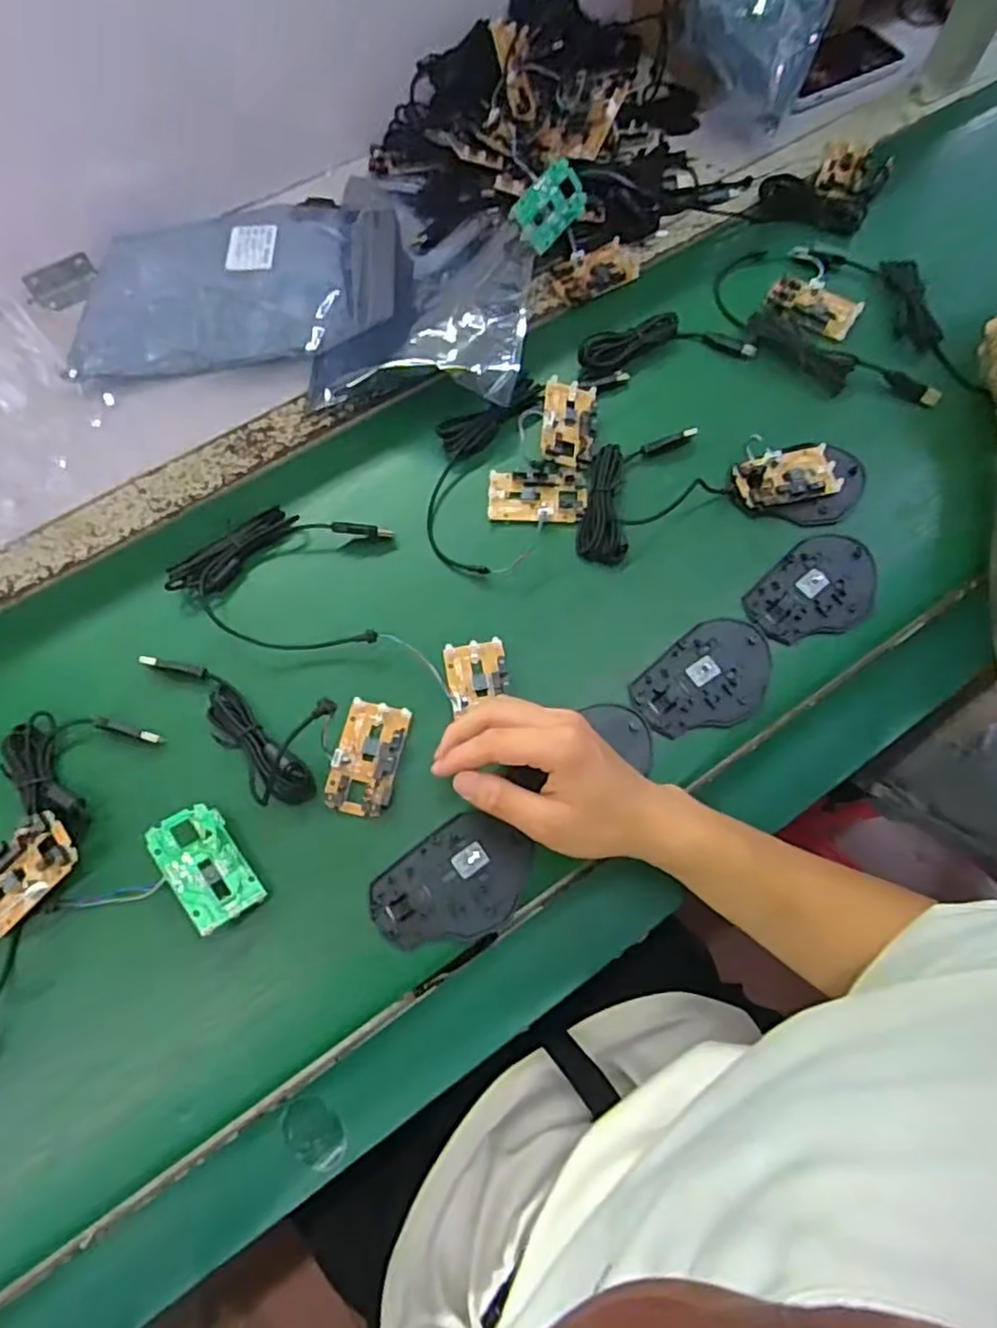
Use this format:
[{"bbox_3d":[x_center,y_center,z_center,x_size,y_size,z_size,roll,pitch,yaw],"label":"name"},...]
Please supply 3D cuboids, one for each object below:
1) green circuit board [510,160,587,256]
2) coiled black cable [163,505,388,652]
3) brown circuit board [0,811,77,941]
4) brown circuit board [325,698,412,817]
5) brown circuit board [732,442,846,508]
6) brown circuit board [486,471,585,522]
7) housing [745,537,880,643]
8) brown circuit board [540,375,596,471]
[{"bbox_3d":[0.047,-0.404,0.610,0.046,0.009,0.078,46,73,-28],"label":"green circuit board"},{"bbox_3d":[-0.164,-0.066,0.521,0.154,0.023,0.112,4,68,2],"label":"coiled black cable"},{"bbox_3d":[-0.307,0.136,0.441,0.076,0.014,0.044,-41,79,2],"label":"brown circuit board"},{"bbox_3d":[-0.090,0.064,0.477,0.044,0.012,0.077,10,68,5],"label":"brown circuit board"},{"bbox_3d":[0.231,-0.150,0.555,0.079,0.016,0.047,-14,68,-5],"label":"brown circuit board"},{"bbox_3d":[0.031,-0.135,0.553,0.077,0.007,0.042,2,68,1],"label":"brown circuit board"},{"bbox_3d":[0.242,-0.055,0.525,0.106,0.005,0.072,-39,72,-14],"label":"housing"},{"bbox_3d":[0.059,-0.201,0.570,0.043,0.010,0.082,5,68,3],"label":"brown circuit board"}]

